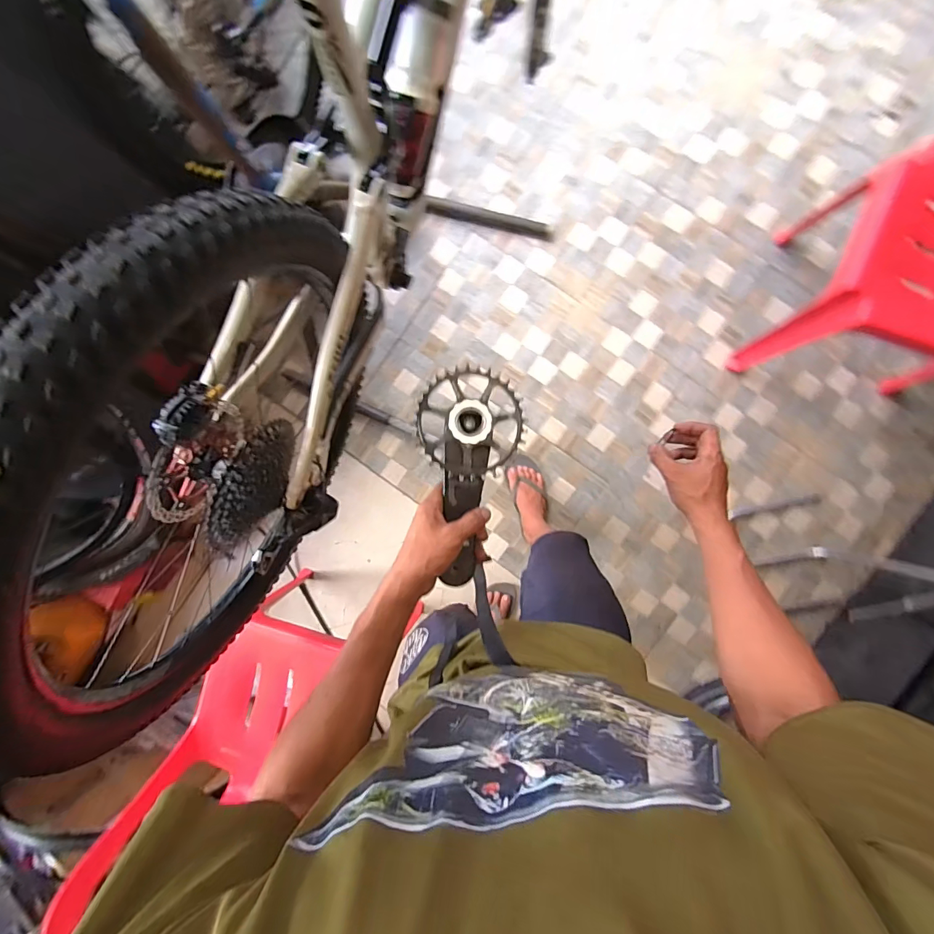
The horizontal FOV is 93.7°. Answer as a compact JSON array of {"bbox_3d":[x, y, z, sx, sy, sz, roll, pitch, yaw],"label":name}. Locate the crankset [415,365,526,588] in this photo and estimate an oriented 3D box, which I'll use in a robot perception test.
[{"bbox_3d":[0.000,0.010,0.511,0.116,0.036,0.247,5,92,6],"label":"crankset"}]

